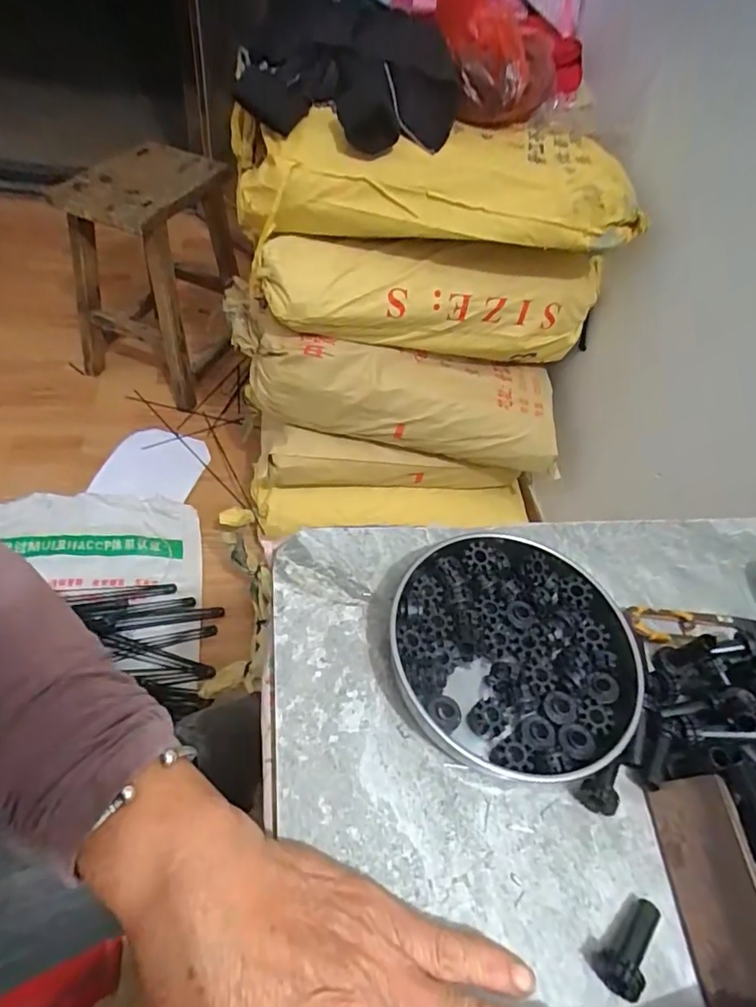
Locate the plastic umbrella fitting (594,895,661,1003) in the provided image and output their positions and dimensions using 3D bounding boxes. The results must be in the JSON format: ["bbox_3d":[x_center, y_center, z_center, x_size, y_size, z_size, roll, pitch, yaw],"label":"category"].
[{"bbox_3d":[0.110,0.192,0.235,0.041,0.014,0.019,-24,55,-40],"label":"plastic umbrella fitting"}]

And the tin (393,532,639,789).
[{"bbox_3d":[0.078,0.080,0.309,0.135,0.026,0.135,5,50,-6],"label":"tin"}]

